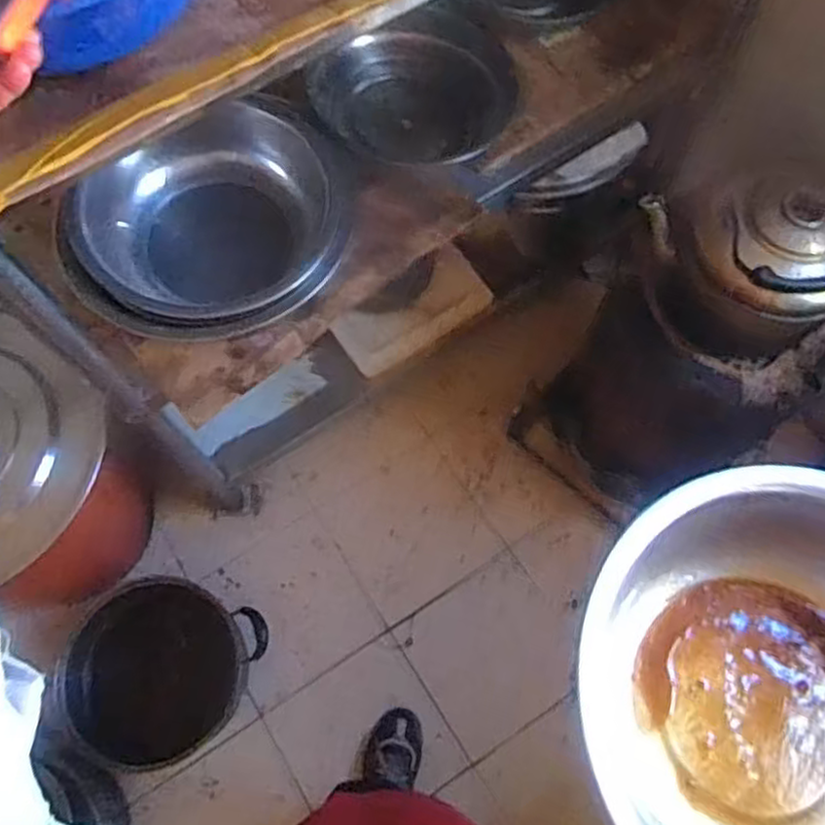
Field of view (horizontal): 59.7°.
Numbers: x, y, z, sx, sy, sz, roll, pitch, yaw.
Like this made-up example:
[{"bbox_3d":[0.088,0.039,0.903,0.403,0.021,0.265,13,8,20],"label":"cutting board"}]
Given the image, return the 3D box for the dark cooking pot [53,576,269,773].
[{"bbox_3d":[-0.478,0.491,1.353,0.305,0.142,0.335,-1,70,2],"label":"dark cooking pot"}]

